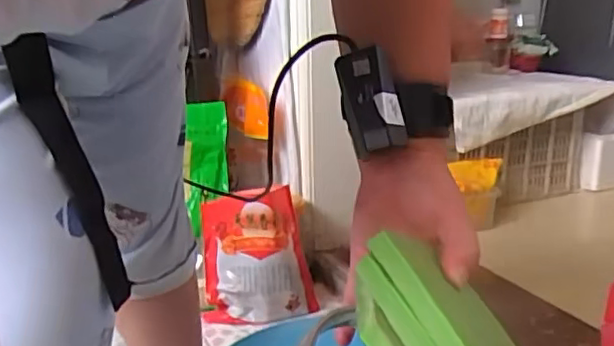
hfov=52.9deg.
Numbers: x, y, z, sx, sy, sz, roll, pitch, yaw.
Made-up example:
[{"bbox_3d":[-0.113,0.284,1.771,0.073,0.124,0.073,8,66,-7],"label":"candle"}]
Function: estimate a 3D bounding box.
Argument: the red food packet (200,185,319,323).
[{"bbox_3d":[-0.097,0.169,1.204,0.213,0.235,0.088,-2,16,-2],"label":"red food packet"}]

